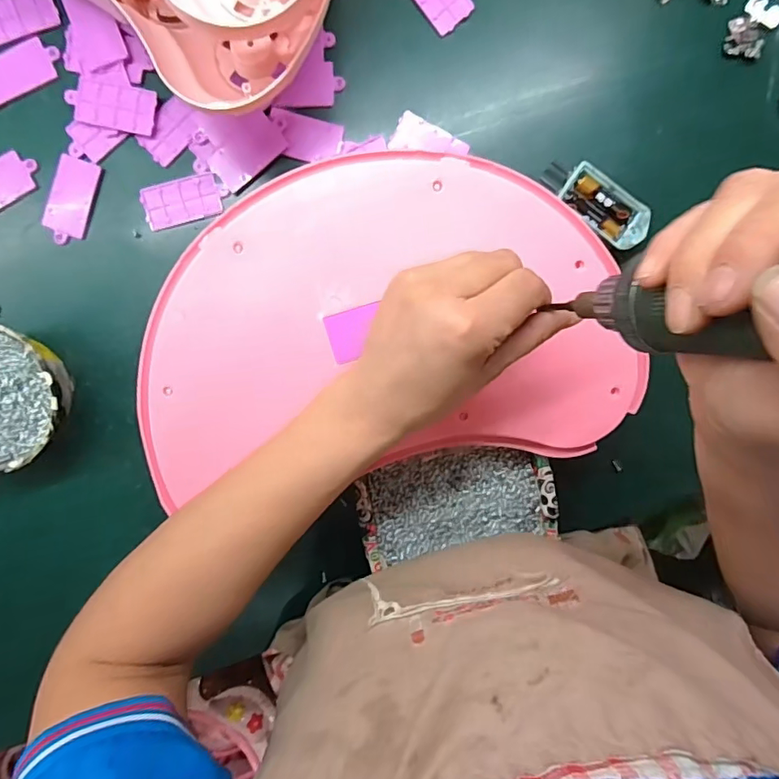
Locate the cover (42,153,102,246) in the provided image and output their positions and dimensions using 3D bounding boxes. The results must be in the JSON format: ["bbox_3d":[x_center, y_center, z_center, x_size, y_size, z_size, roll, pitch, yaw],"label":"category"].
[{"bbox_3d":[-0.255,-0.150,0.396,0.031,0.004,0.066,21,95,-3],"label":"cover"}]

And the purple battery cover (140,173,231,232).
[{"bbox_3d":[-0.163,-0.151,0.397,0.067,0.005,0.033,-13,96,0],"label":"purple battery cover"}]

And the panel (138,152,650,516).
[{"bbox_3d":[-0.007,-0.047,0.341,0.336,0.015,0.206,-8,96,0],"label":"panel"}]

